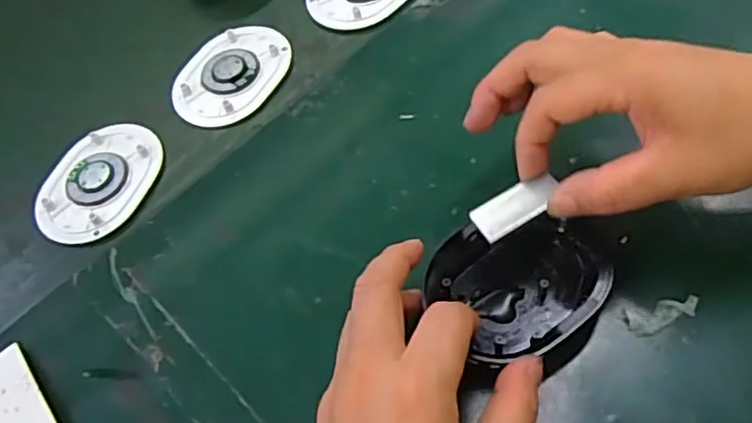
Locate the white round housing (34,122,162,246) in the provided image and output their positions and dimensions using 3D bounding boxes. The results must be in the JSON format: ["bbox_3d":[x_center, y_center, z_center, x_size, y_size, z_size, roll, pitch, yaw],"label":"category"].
[{"bbox_3d":[-0.172,-0.019,0.415,0.066,0.009,0.086,20,61,13],"label":"white round housing"}]

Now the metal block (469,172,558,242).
[{"bbox_3d":[0.065,-0.003,0.306,0.041,0.004,0.023,-30,44,-1],"label":"metal block"}]

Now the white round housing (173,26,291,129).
[{"bbox_3d":[-0.097,-0.094,0.452,0.067,0.013,0.087,22,61,14],"label":"white round housing"}]

